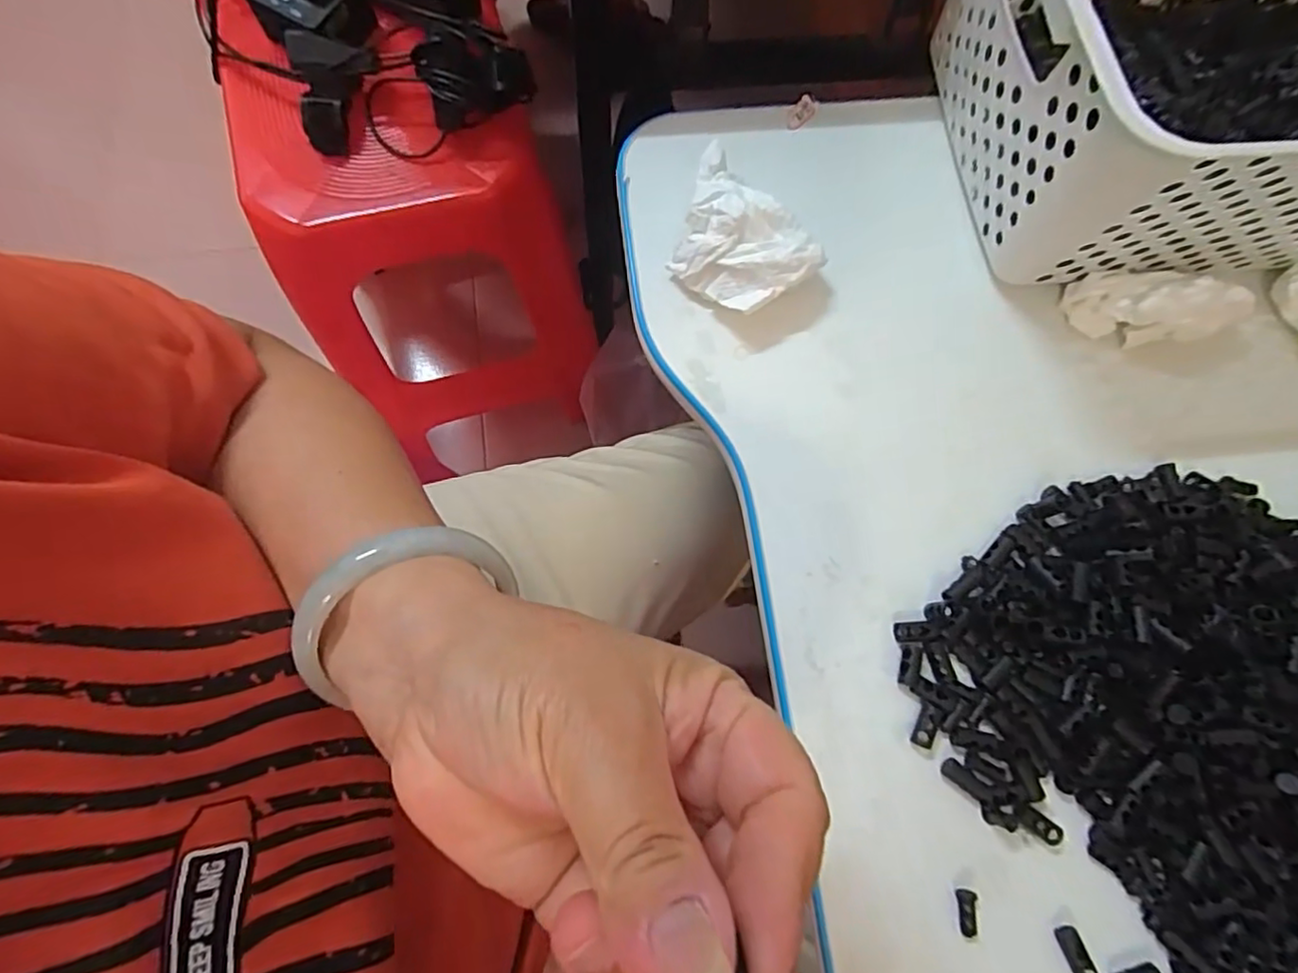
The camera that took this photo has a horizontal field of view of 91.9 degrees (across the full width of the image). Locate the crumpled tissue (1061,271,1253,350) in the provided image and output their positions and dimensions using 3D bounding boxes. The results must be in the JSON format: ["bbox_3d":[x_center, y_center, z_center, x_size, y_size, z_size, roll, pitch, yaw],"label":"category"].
[{"bbox_3d":[0.260,-0.090,0.326,0.080,0.037,0.031,5,76,-1],"label":"crumpled tissue"}]

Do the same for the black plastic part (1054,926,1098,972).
[{"bbox_3d":[0.177,0.193,0.259,0.010,0.004,0.020,-20,78,-7],"label":"black plastic part"}]

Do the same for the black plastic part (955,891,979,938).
[{"bbox_3d":[0.133,0.179,0.263,0.007,0.006,0.017,6,76,-1],"label":"black plastic part"}]

